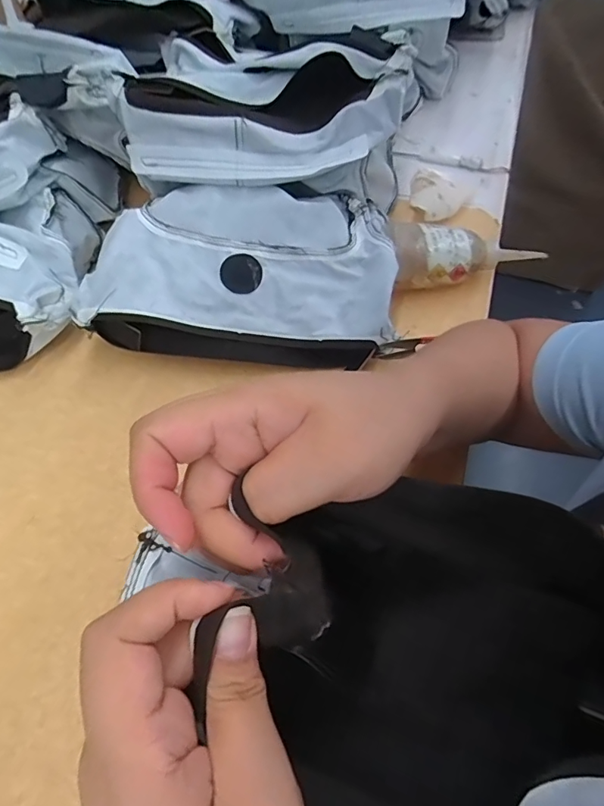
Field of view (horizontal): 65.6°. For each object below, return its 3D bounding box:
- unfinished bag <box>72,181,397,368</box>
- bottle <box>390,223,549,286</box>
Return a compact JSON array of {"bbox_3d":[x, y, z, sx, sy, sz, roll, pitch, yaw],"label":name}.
[{"bbox_3d":[-0.057,-0.135,0.461,0.275,0.077,0.181,0,58,2],"label":"unfinished bag"},{"bbox_3d":[0.165,-0.151,0.479,0.169,0.052,0.048,-2,57,-14],"label":"bottle"}]

